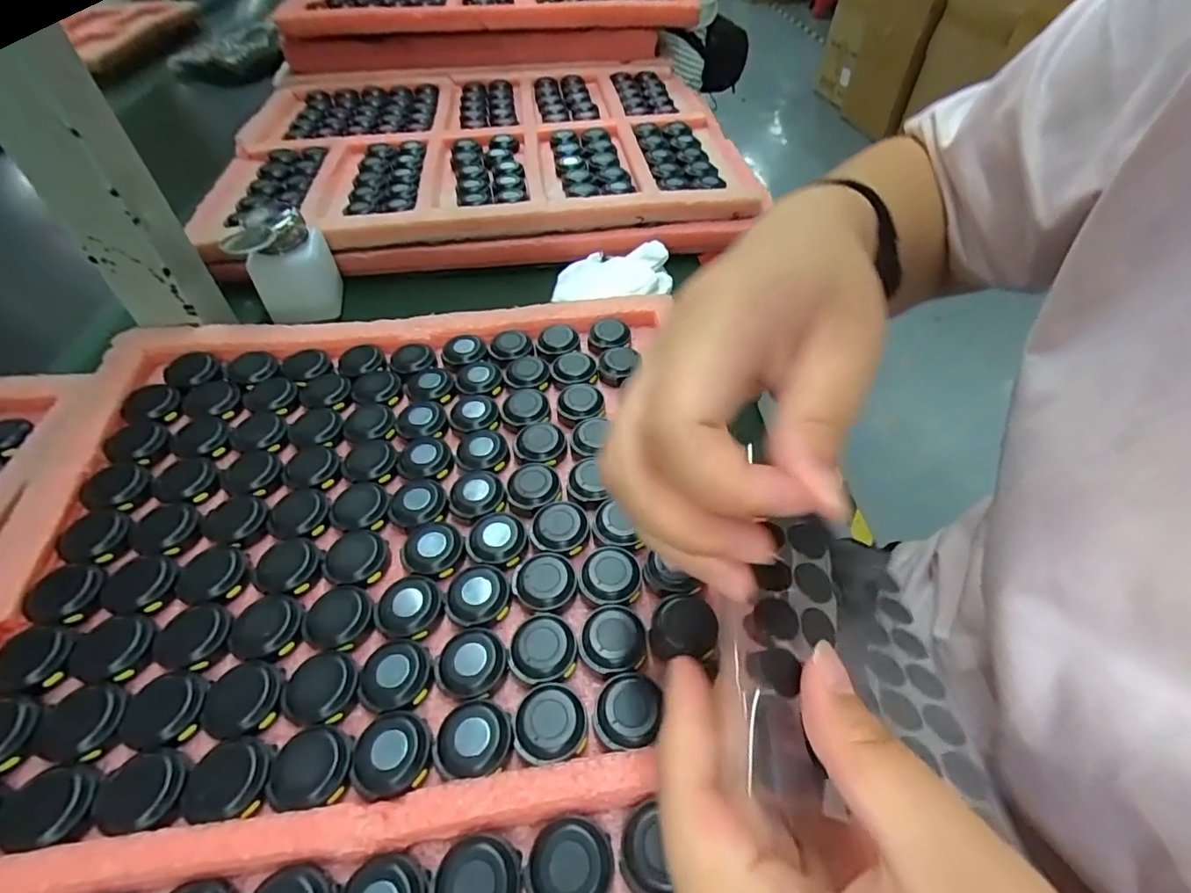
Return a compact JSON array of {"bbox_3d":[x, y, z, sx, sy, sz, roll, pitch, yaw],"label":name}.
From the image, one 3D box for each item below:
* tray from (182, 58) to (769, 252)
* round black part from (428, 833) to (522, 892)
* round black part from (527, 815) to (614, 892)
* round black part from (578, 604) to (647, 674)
[{"bbox_3d":[-0.114,-0.315,0.562,0.495,0.031,0.404,-6,50,-6],"label":"tray"},{"bbox_3d":[-0.042,0.153,0.189,0.030,0.011,0.029,0,50,0],"label":"round black part"},{"bbox_3d":[-0.009,0.148,0.192,0.029,0.011,0.028,0,50,0],"label":"round black part"},{"bbox_3d":[0.007,0.087,0.245,0.029,0.011,0.030,0,50,0],"label":"round black part"}]

